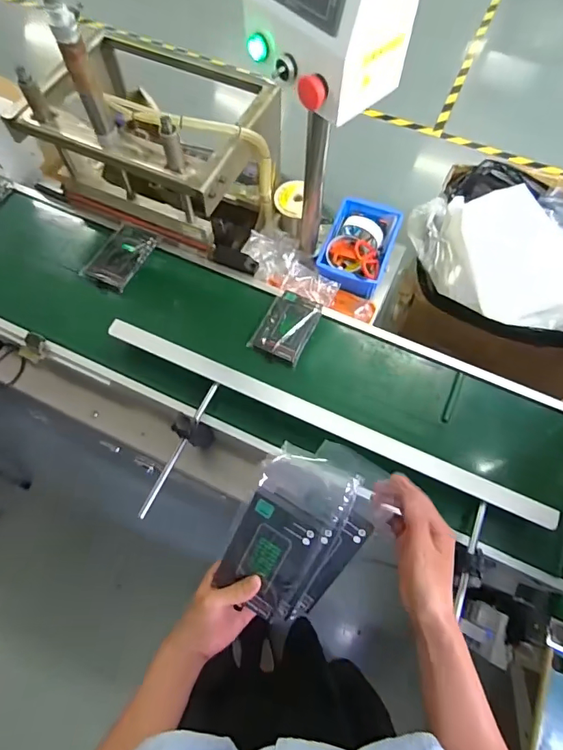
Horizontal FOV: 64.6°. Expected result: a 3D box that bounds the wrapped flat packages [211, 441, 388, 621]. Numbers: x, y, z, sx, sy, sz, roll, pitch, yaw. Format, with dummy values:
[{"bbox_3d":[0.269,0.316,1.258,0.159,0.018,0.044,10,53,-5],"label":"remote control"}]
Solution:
[{"bbox_3d":[0.013,0.171,0.474,0.126,0.042,0.201,28,100,4],"label":"wrapped flat packages"}]

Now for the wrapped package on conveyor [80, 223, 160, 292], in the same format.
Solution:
[{"bbox_3d":[-0.318,-0.239,0.886,0.093,0.012,0.149,25,69,10],"label":"wrapped package on conveyor"}]

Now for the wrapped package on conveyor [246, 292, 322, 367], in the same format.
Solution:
[{"bbox_3d":[0.012,-0.091,0.823,0.094,0.016,0.130,25,69,10],"label":"wrapped package on conveyor"}]

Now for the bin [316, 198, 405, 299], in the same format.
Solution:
[{"bbox_3d":[0.170,-0.284,0.961,0.140,0.065,0.214,19,68,7],"label":"bin"}]

